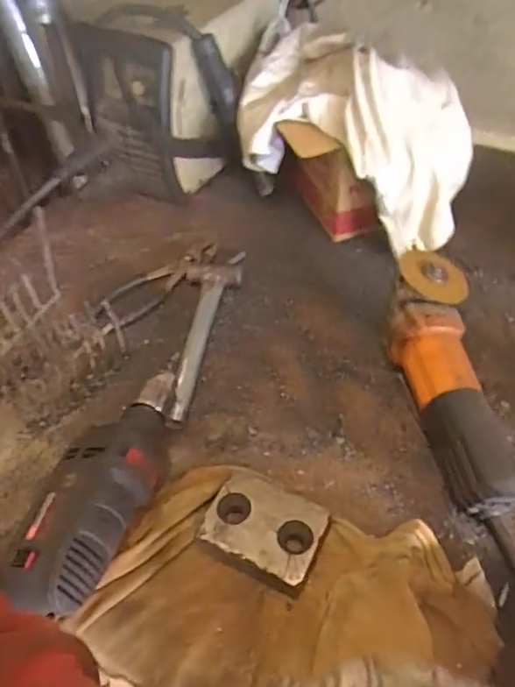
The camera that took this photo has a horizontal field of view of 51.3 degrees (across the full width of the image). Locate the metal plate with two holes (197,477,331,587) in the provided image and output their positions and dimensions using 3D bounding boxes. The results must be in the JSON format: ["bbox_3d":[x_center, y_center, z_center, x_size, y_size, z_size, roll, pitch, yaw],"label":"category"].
[{"bbox_3d":[0.007,0.167,0.487,0.101,0.041,0.077,19,54,20],"label":"metal plate with two holes"}]

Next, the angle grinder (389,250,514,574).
[{"bbox_3d":[0.196,0.051,0.534,0.080,0.064,0.324,-7,64,-2],"label":"angle grinder"}]

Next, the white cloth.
[{"bbox_3d":[0.121,-0.277,0.708,0.333,0.154,0.181,26,56,24],"label":"white cloth"}]

